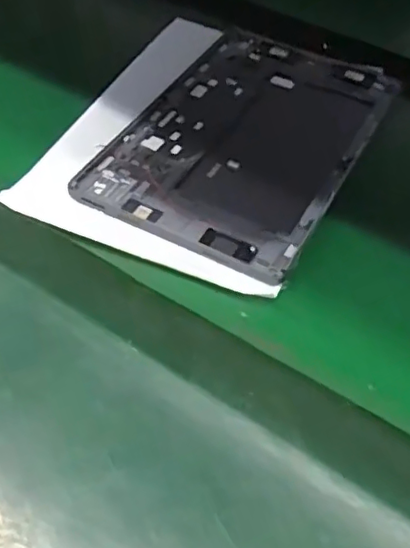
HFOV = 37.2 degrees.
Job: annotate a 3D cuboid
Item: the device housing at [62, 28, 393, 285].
[{"bbox_3d":[0.036,-0.111,0.472,0.164,0.009,0.252,26,53,15],"label":"device housing"}]

